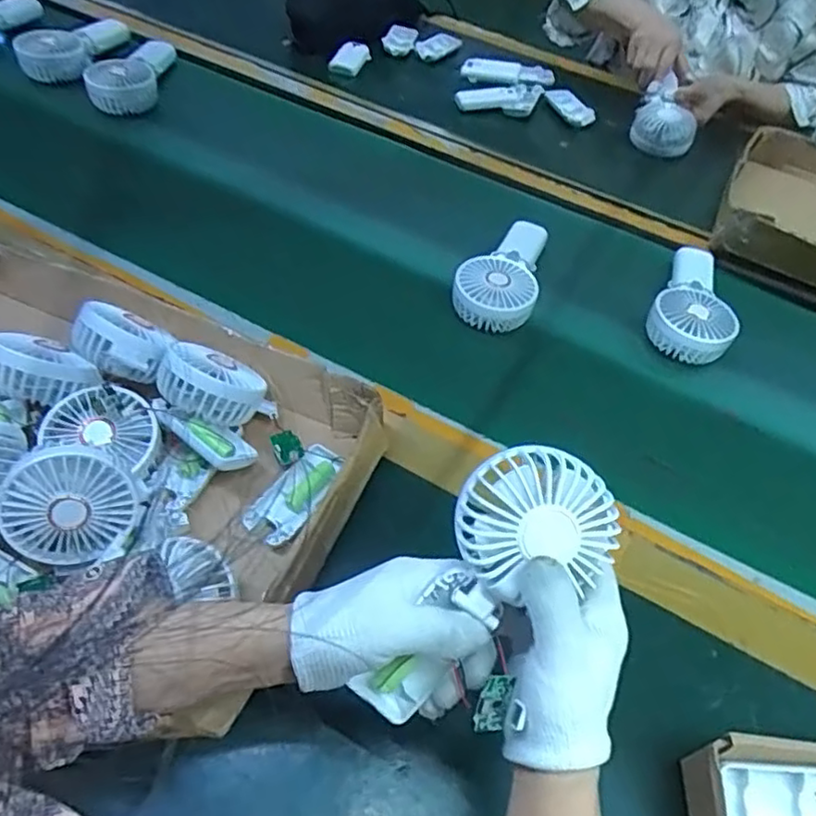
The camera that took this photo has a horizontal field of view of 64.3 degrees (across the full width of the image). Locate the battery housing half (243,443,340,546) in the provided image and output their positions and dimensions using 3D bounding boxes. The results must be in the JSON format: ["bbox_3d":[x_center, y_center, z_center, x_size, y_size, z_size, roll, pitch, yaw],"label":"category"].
[{"bbox_3d":[-0.093,0.071,0.545,0.040,0.023,0.094,31,55,19],"label":"battery housing half"}]

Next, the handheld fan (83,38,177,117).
[{"bbox_3d":[-0.372,-0.465,0.895,0.076,0.061,0.184,14,51,6],"label":"handheld fan"}]

